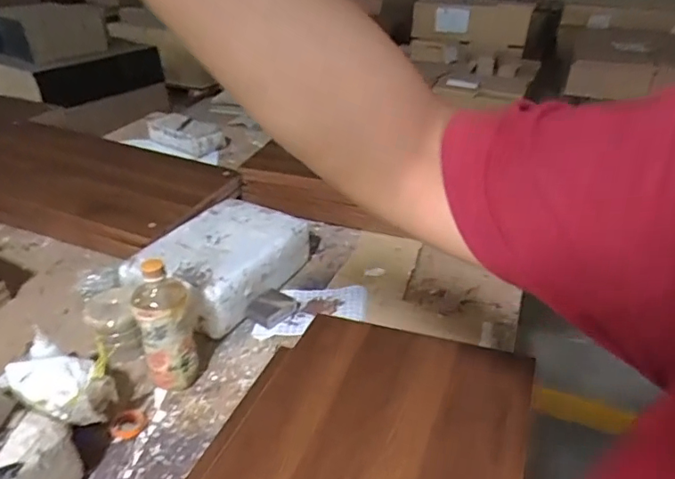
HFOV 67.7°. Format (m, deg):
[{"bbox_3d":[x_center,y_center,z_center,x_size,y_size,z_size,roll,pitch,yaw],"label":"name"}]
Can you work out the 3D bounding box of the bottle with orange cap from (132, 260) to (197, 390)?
[{"bbox_3d":[-0.239,0.122,0.703,0.071,0.203,0.071,-9,33,-16],"label":"bottle with orange cap"}]

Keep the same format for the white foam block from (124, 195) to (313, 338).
[{"bbox_3d":[-0.208,0.036,0.920,0.209,0.087,0.282,15,35,22],"label":"white foam block"}]

